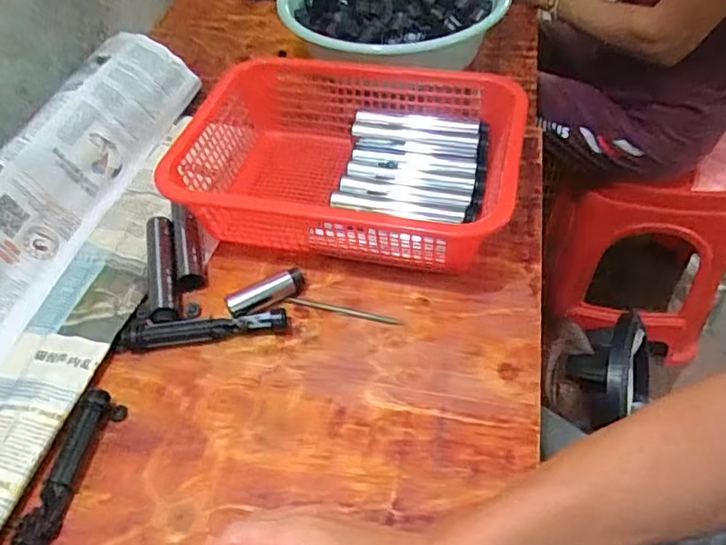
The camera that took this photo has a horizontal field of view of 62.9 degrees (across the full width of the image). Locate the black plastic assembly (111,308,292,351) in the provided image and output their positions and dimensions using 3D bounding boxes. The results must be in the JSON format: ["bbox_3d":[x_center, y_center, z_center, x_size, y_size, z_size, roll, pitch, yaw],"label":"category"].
[{"bbox_3d":[-0.148,0.048,0.540,0.153,0.017,0.022,-8,49,-3],"label":"black plastic assembly"}]

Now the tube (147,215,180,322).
[{"bbox_3d":[-0.201,-0.007,0.589,0.028,0.022,0.132,-13,49,-7],"label":"tube"}]

